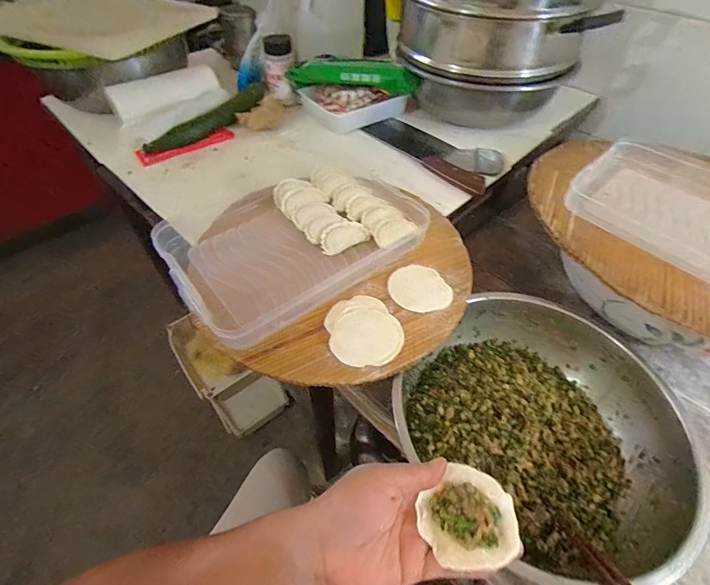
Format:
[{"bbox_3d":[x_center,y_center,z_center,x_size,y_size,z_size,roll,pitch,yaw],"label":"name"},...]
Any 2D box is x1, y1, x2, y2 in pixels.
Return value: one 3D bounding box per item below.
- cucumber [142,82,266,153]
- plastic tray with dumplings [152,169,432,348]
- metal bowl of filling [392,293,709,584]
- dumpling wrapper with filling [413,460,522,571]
[{"bbox_3d":[-0.270,-0.329,0.733,0.046,0.037,0.270,25,55,20],"label":"cucumber"},{"bbox_3d":[-0.078,-0.078,0.511,0.317,0.033,0.226,-31,56,-22],"label":"plastic tray with dumplings"},{"bbox_3d":[0.213,0.148,0.441,0.275,0.089,0.291,-33,57,-24],"label":"metal bowl of filling"},{"bbox_3d":[0.085,0.167,0.281,0.066,0.012,0.065,-35,58,-25],"label":"dumpling wrapper with filling"}]

